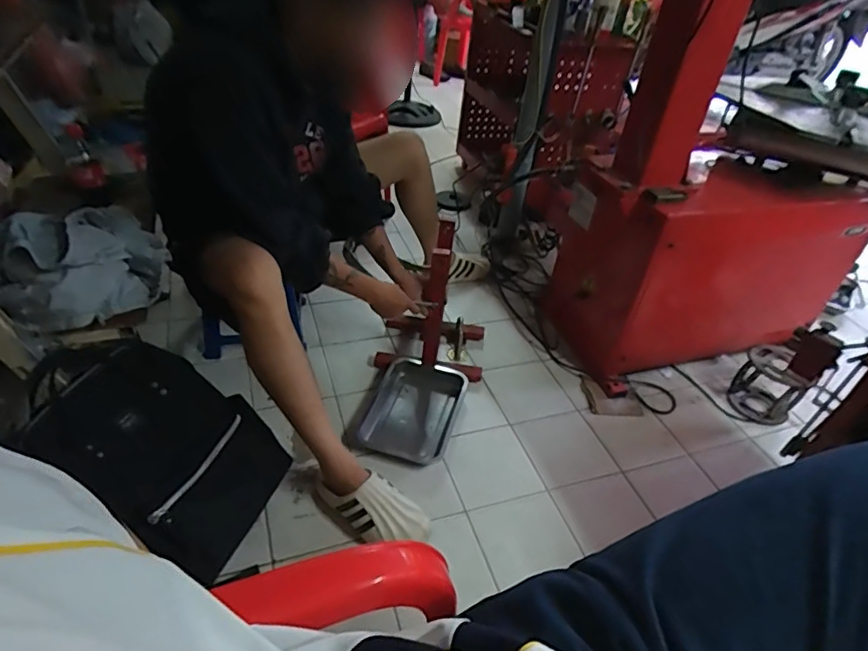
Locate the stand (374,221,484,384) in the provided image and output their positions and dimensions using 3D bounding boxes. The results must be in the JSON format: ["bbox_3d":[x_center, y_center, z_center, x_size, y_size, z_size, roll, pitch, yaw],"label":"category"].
[{"bbox_3d":[0.010,-0.074,1.433,0.293,0.366,0.230,7,39,-1],"label":"stand"}]

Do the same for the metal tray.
[{"bbox_3d":[-0.053,0.206,1.347,0.214,0.038,0.316,14,40,9],"label":"metal tray"}]

